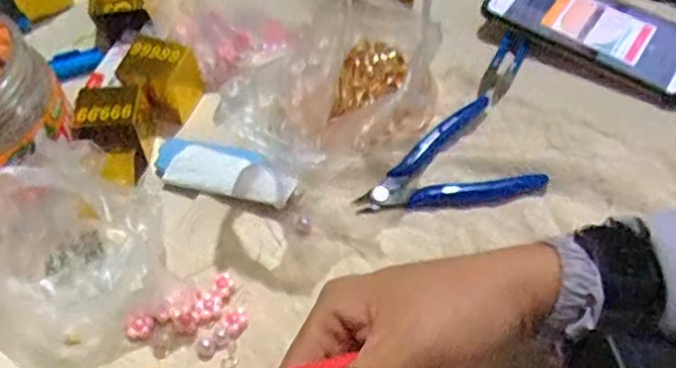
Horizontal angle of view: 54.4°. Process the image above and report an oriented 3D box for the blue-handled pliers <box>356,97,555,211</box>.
[{"bbox_3d":[0.066,-0.010,0.431,0.117,0.013,0.077,-21,58,-12],"label":"blue-handled pliers"}]

